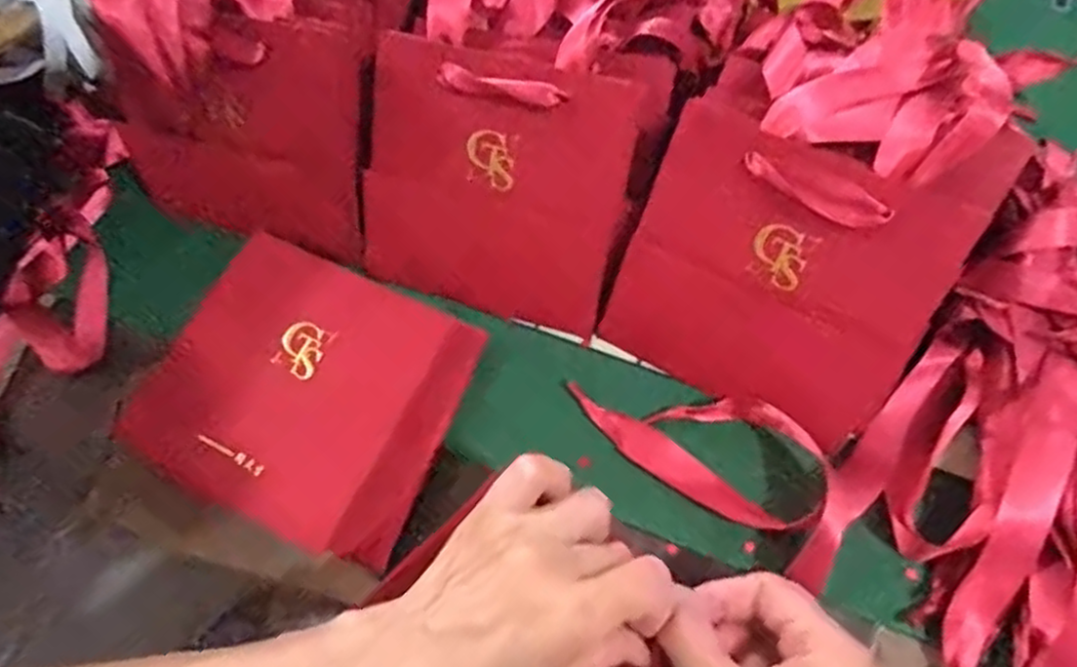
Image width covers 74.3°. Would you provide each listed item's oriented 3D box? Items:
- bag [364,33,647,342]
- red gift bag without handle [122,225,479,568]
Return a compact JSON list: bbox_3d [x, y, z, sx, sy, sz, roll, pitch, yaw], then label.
[{"bbox_3d":[-0.024,-0.078,0.382,0.140,0.135,0.021,14,26,4],"label":"bag"},{"bbox_3d":[-0.131,0.030,0.392,0.166,0.018,0.139,23,73,11],"label":"red gift bag without handle"}]

